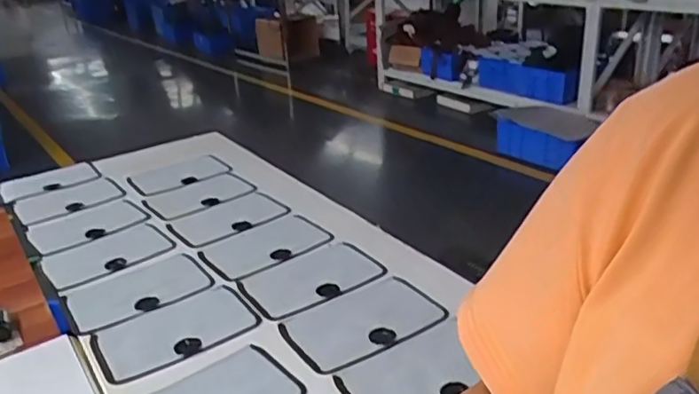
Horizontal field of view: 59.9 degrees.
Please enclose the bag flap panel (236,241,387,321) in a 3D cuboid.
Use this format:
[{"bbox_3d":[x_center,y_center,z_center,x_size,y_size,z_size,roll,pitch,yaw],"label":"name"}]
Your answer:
[{"bbox_3d":[-0.062,0.133,0.995,0.219,0.011,0.136,-18,28,-29],"label":"bag flap panel"}]

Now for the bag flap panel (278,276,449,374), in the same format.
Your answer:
[{"bbox_3d":[0.018,0.179,0.881,0.217,0.011,0.142,-16,27,-25],"label":"bag flap panel"}]

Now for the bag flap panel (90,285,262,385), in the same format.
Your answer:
[{"bbox_3d":[-0.258,0.192,0.894,0.218,0.010,0.140,-19,28,-31],"label":"bag flap panel"}]

